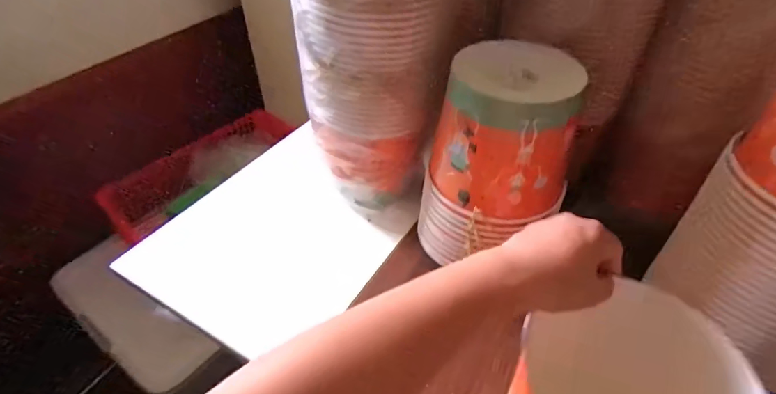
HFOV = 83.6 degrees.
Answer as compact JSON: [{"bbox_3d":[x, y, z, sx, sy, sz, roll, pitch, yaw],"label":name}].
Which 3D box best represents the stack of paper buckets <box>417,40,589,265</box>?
[{"bbox_3d":[0.121,-0.034,0.482,0.135,0.226,0.122,-18,46,-18],"label":"stack of paper buckets"}]

